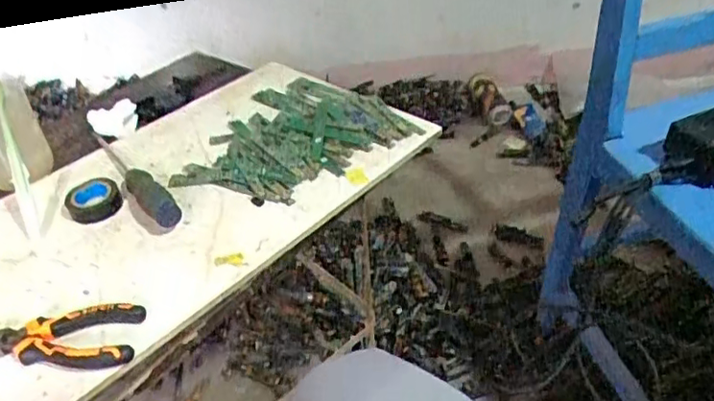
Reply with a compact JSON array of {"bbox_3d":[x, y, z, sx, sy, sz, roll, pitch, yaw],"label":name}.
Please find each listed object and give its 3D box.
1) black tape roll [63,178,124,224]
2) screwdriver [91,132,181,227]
[{"bbox_3d":[-0.281,0.000,0.645,0.056,0.022,0.060,-3,37,2],"label":"black tape roll"},{"bbox_3d":[-0.258,-0.032,0.678,0.024,0.028,0.241,-30,44,-29],"label":"screwdriver"}]

